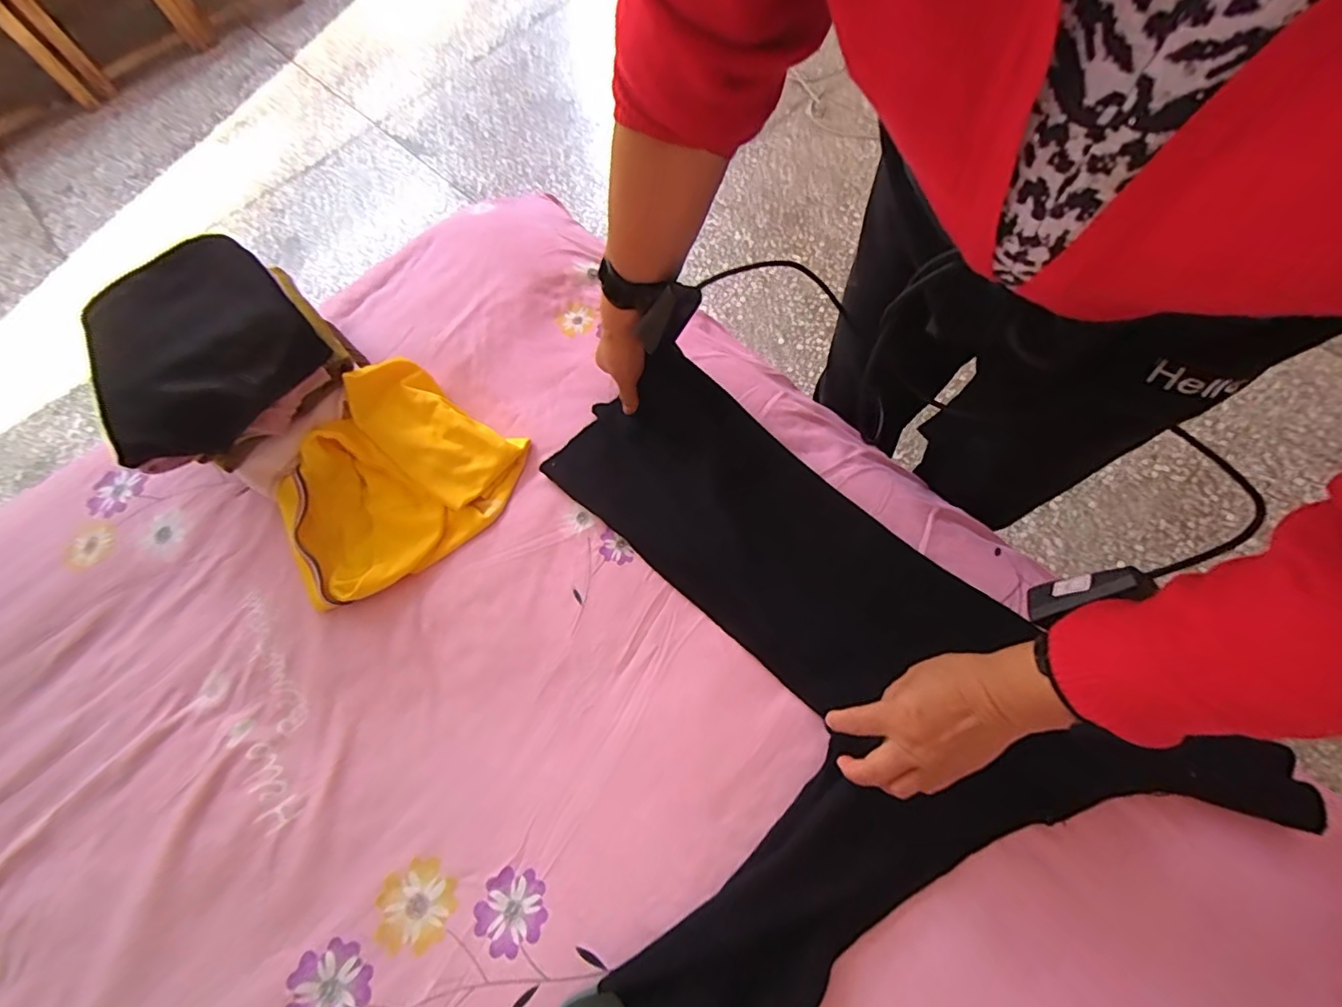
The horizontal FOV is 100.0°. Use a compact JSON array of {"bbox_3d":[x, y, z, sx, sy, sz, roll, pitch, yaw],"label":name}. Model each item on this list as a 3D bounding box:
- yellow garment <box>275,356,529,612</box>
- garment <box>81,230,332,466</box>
[{"bbox_3d":[-0.310,-0.020,0.619,0.204,0.064,0.259,31,71,16],"label":"yellow garment"},{"bbox_3d":[-0.510,-0.179,0.599,0.197,0.053,0.256,-40,69,-11],"label":"garment"}]

